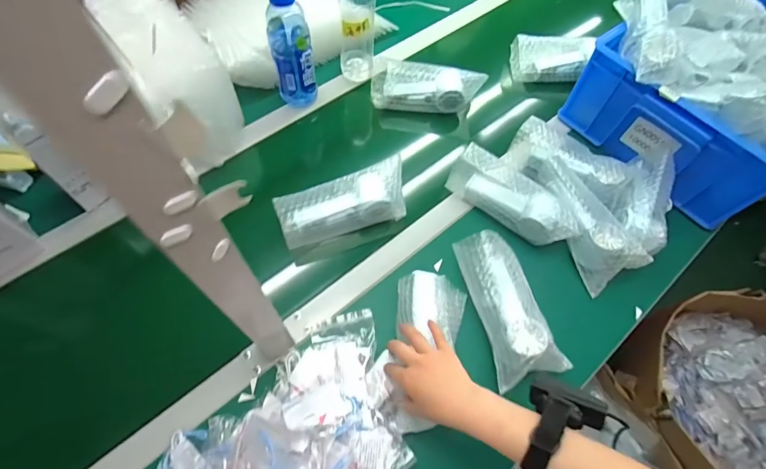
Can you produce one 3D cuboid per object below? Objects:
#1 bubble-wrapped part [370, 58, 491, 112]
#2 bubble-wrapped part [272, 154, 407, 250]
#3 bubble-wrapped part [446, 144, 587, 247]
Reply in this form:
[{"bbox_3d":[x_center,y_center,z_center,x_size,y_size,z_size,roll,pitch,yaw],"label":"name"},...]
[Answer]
[{"bbox_3d":[0.078,-0.276,0.766,0.203,0.065,0.069,11,63,2],"label":"bubble-wrapped part"},{"bbox_3d":[-0.060,-0.048,0.639,0.205,0.060,0.080,-20,66,-13],"label":"bubble-wrapped part"},{"bbox_3d":[0.205,-0.055,0.644,0.209,0.078,0.060,32,66,12],"label":"bubble-wrapped part"}]

